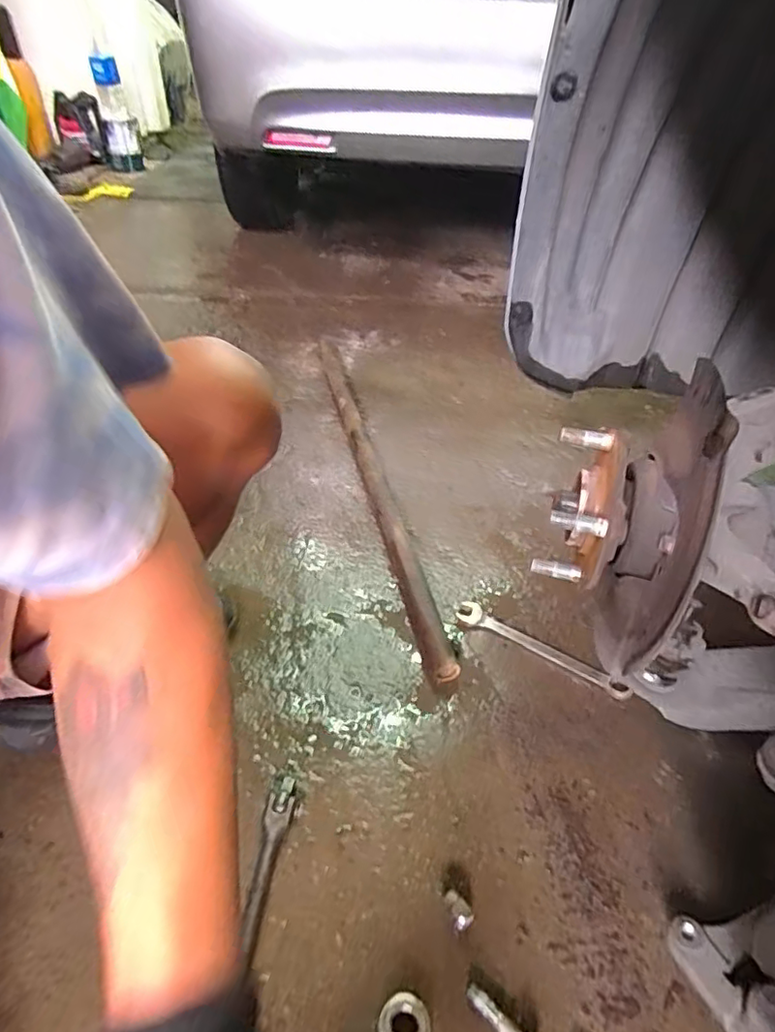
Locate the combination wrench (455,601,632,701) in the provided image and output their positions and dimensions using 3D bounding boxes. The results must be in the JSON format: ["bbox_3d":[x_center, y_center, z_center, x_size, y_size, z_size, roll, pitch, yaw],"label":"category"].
[{"bbox_3d":[0.193,0.168,0.735,0.227,0.008,0.030,24,45,24],"label":"combination wrench"}]

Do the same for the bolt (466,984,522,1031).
[{"bbox_3d":[0.088,0.401,0.455,0.063,0.015,0.020,30,47,29],"label":"bolt"}]

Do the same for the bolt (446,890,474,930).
[{"bbox_3d":[0.062,0.350,0.513,0.015,0.016,0.028,-28,48,-30],"label":"bolt"}]

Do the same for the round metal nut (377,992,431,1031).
[{"bbox_3d":[0.013,0.399,0.452,0.040,0.015,0.042,16,42,16],"label":"round metal nut"}]

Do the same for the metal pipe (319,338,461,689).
[{"bbox_3d":[-0.037,-0.100,1.013,0.037,0.034,0.886,-7,41,-11],"label":"metal pipe"}]

